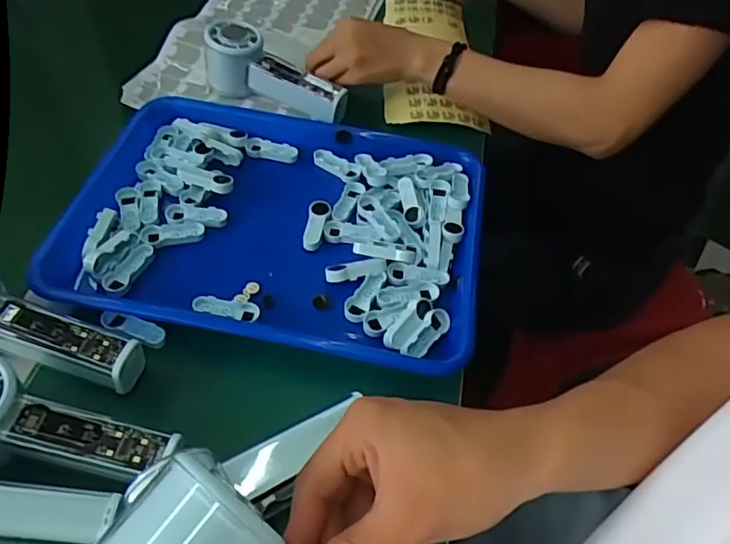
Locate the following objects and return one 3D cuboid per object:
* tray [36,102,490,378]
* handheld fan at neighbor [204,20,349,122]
[{"bbox_3d":[-0.071,-0.042,0.493,0.330,0.036,0.242,10,51,3],"label":"tray"},{"bbox_3d":[-0.091,-0.204,0.588,0.154,0.059,0.046,19,52,10],"label":"handheld fan at neighbor"}]

